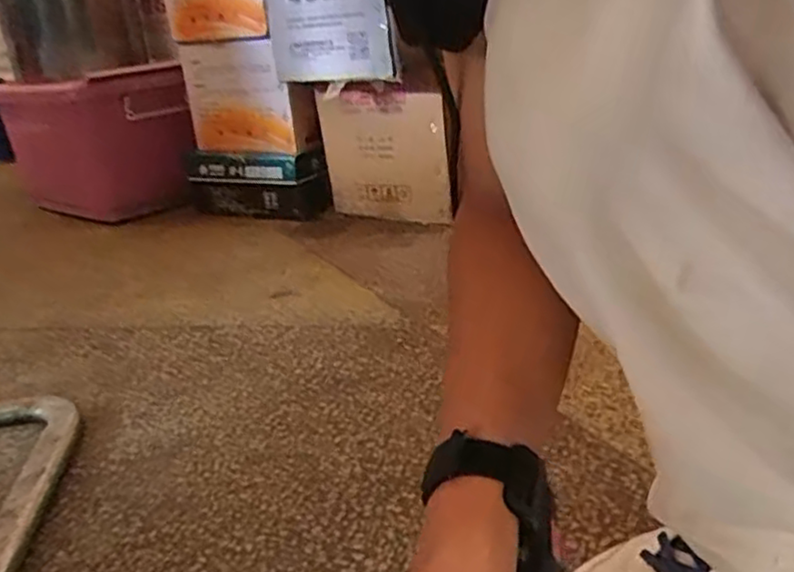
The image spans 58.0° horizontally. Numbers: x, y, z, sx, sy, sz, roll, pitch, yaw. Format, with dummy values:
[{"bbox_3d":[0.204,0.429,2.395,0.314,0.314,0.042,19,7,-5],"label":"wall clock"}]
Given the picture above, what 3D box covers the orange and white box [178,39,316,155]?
[{"bbox_3d":[-0.290,-0.376,1.423,0.249,0.203,0.100,11,28,37],"label":"orange and white box"}]

